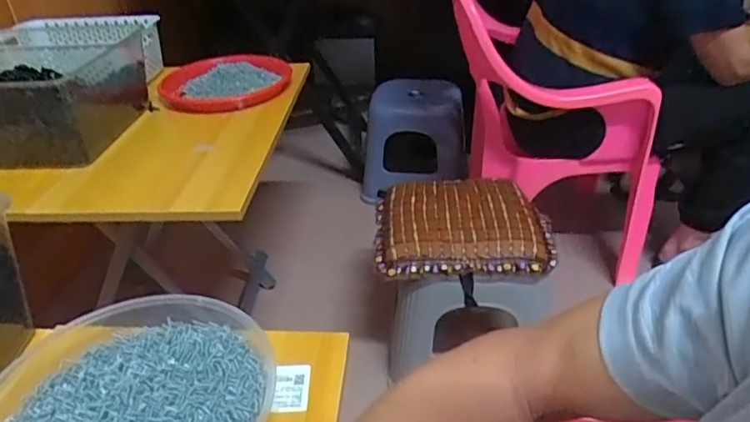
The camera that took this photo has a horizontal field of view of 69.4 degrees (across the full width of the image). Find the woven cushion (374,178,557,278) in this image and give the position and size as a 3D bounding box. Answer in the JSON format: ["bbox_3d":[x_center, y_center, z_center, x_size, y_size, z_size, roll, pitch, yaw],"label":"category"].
[{"bbox_3d":[0.157,0.025,0.972,0.308,0.066,0.221,-1,33,1],"label":"woven cushion"}]

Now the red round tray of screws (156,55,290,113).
[{"bbox_3d":[-0.287,-0.248,1.052,0.250,0.044,0.190,-9,34,-11],"label":"red round tray of screws"}]

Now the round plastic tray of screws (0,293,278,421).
[{"bbox_3d":[-0.210,0.154,0.440,0.229,0.035,0.217,-1,33,1],"label":"round plastic tray of screws"}]

